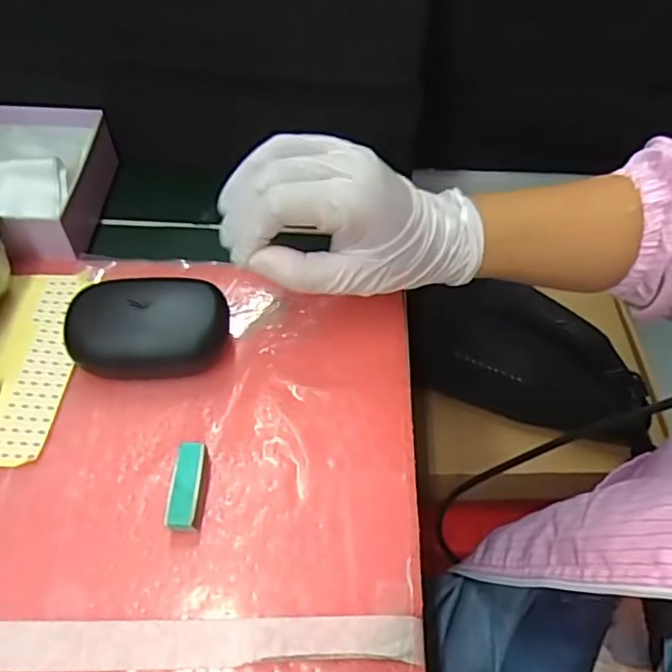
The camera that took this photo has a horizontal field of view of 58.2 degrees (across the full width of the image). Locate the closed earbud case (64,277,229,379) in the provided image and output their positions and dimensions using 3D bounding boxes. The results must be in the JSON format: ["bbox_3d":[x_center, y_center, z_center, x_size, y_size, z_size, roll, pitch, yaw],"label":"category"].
[{"bbox_3d":[-0.102,-0.004,0.334,0.083,0.033,0.052,1,55,-5],"label":"closed earbud case"}]

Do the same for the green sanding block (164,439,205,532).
[{"bbox_3d":[-0.072,0.074,0.292,0.015,0.017,0.041,3,55,-3],"label":"green sanding block"}]

